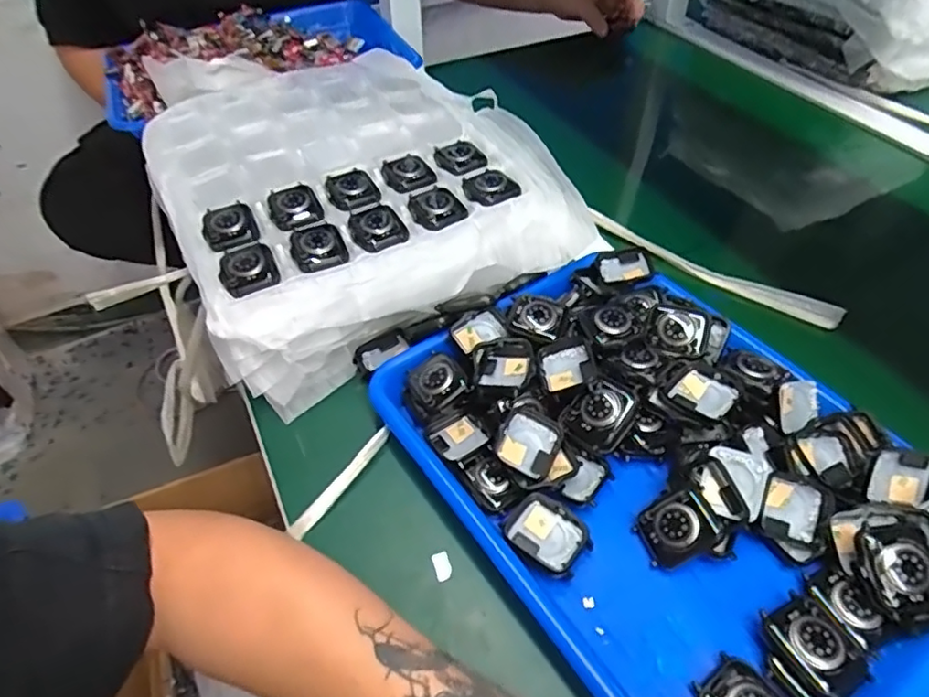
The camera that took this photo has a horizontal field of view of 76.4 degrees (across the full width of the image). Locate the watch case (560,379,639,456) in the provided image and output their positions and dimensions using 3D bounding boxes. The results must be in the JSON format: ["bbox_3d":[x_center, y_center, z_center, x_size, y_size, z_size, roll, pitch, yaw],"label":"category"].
[{"bbox_3d":[0.086,0.042,0.376,0.039,0.009,0.044,31,88,27],"label":"watch case"}]

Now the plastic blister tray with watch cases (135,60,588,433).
[{"bbox_3d":[-0.106,-0.138,0.531,0.294,0.083,0.343,-25,52,-19],"label":"plastic blister tray with watch cases"}]

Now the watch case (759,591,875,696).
[{"bbox_3d":[0.177,0.152,0.298,0.034,0.010,0.049,-18,50,-14],"label":"watch case"}]

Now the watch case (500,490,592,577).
[{"bbox_3d":[0.048,0.108,0.344,0.046,0.010,0.037,32,57,27],"label":"watch case"}]

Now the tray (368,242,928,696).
[{"bbox_3d":[0.120,0.070,0.369,0.238,0.046,0.330,-31,54,-23],"label":"tray"}]

